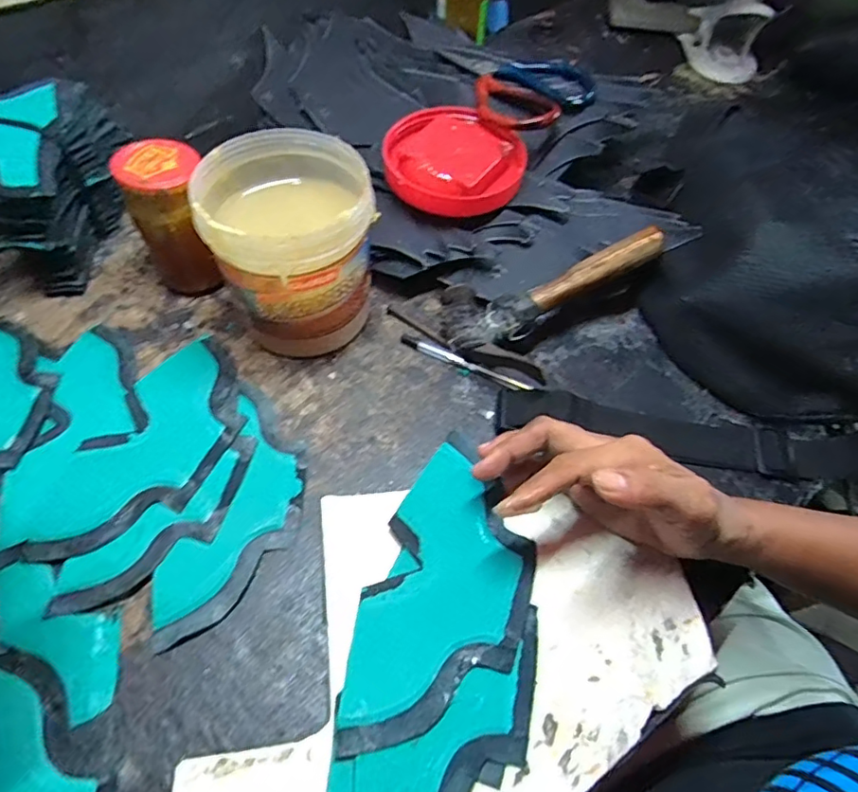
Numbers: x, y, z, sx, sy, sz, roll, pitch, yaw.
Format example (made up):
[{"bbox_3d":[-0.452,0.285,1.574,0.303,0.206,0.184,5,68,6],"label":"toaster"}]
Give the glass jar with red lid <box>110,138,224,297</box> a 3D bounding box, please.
[{"bbox_3d":[-0.202,-0.138,0.453,0.053,0.115,0.058,2,57,-2],"label":"glass jar with red lid"}]

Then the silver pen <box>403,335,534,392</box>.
[{"bbox_3d":[0.029,-0.026,0.458,0.115,0.010,0.007,25,59,13],"label":"silver pen"}]

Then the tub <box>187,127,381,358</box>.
[{"bbox_3d":[-0.101,-0.109,0.431,0.115,0.131,0.112,2,57,-2],"label":"tub"}]

